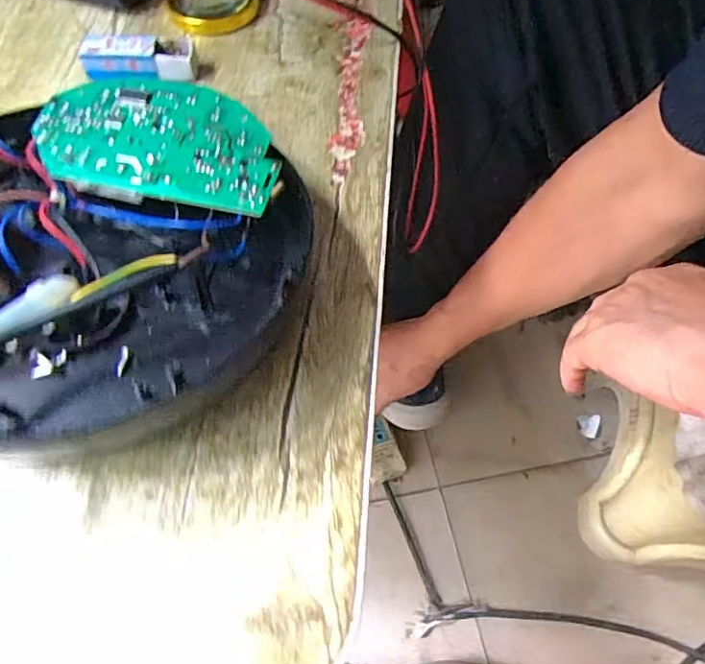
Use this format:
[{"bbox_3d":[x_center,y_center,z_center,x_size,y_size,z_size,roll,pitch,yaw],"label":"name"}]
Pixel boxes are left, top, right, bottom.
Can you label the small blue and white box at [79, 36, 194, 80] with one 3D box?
[{"bbox_3d":[-0.145,-0.186,0.363,0.072,0.019,0.022,-4,61,-4],"label":"small blue and white box"}]

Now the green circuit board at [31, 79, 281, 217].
[{"bbox_3d":[-0.104,-0.104,0.287,0.140,0.015,0.071,16,62,7],"label":"green circuit board"}]

